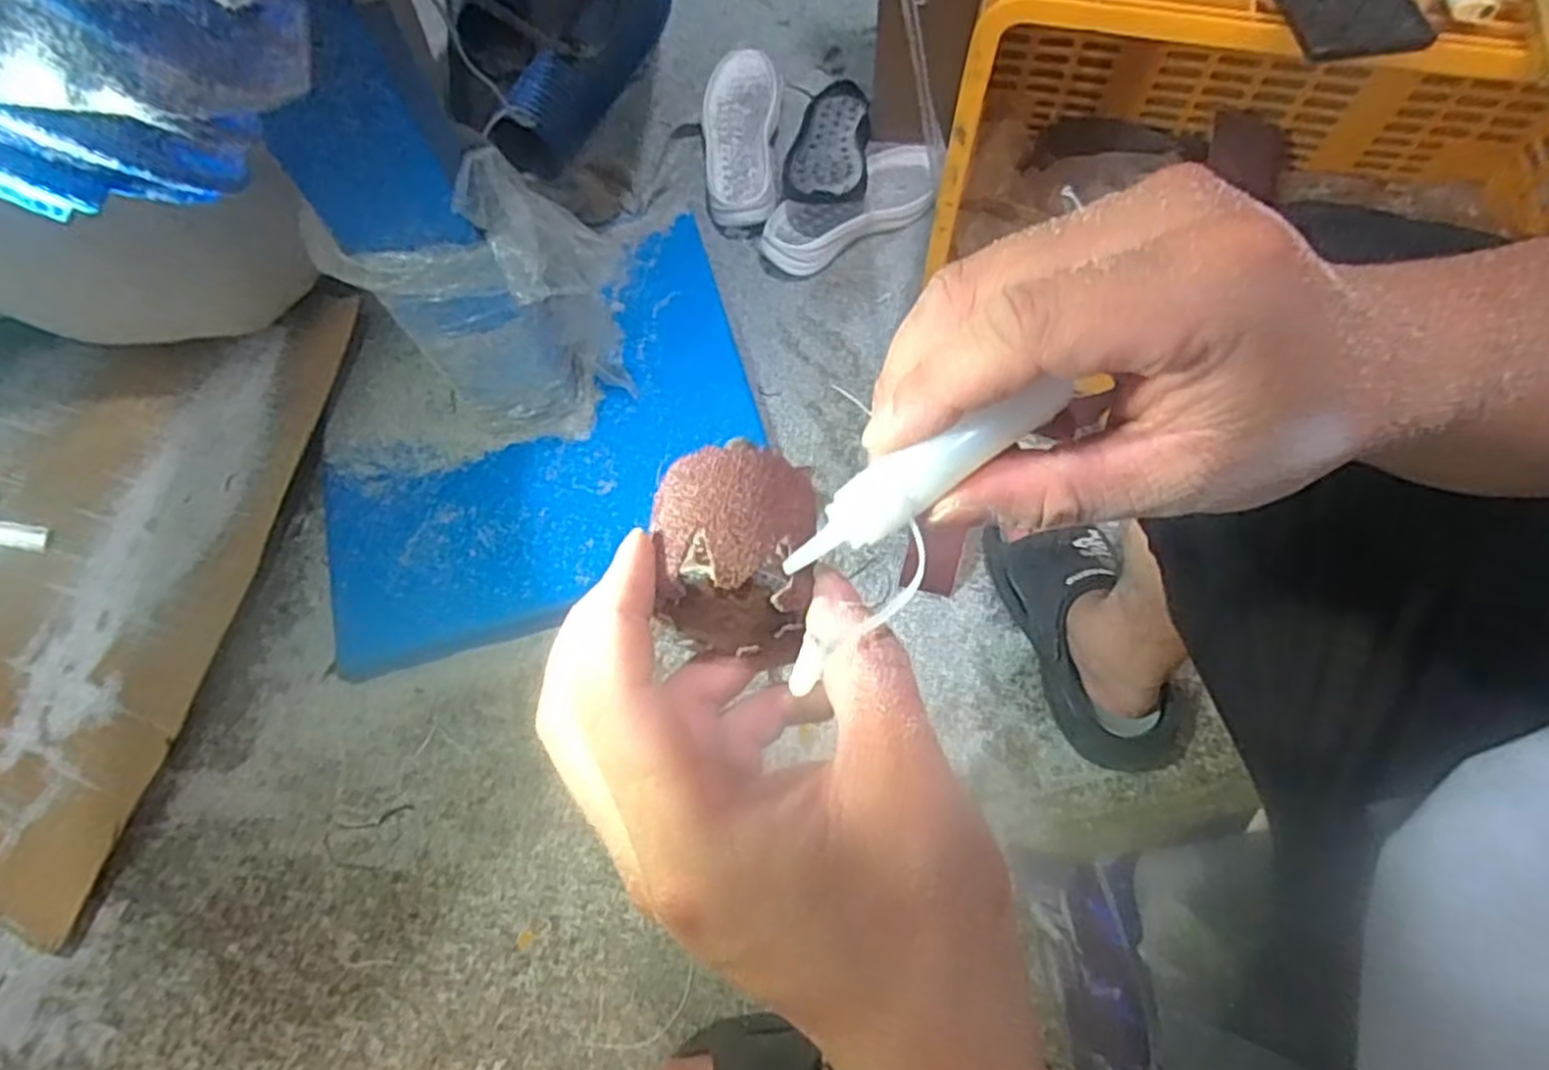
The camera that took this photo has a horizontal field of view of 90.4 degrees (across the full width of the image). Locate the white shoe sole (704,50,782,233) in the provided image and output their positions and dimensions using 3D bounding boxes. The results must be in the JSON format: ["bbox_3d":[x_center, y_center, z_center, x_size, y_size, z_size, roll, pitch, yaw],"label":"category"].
[{"bbox_3d":[-0.047,-0.541,1.059,0.105,0.063,0.268,0,68,3],"label":"white shoe sole"}]

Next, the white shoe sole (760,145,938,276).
[{"bbox_3d":[0.107,-0.431,1.021,0.274,0.039,0.116,-37,71,-11],"label":"white shoe sole"}]

